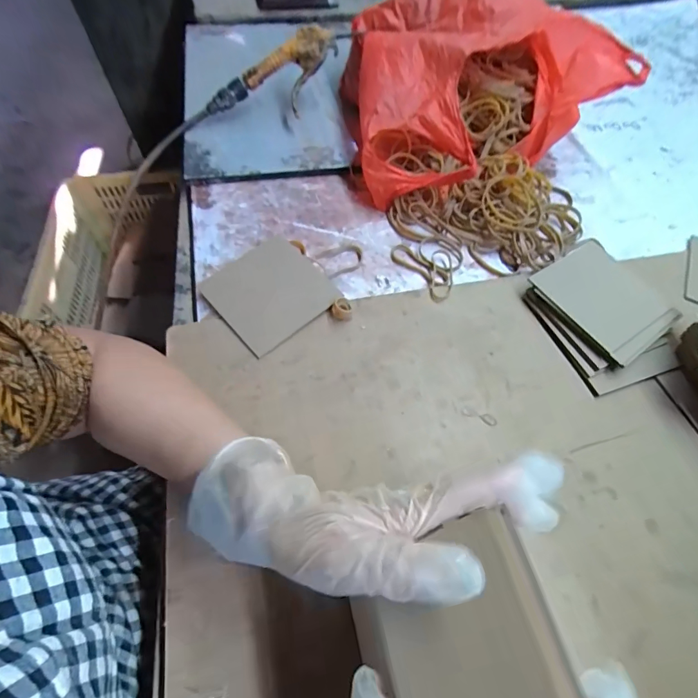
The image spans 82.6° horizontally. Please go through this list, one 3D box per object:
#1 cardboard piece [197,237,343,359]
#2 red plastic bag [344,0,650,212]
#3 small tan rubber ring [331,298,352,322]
[{"bbox_3d":[-0.080,-0.060,0.402,0.109,0.010,0.111,-37,71,-20],"label":"cardboard piece"},{"bbox_3d":[0.179,-0.340,0.516,0.345,0.132,0.311,-4,59,-5],"label":"red plastic bag"},{"bbox_3d":[-0.008,-0.039,0.397,0.019,0.014,0.020,1,59,-2],"label":"small tan rubber ring"}]

